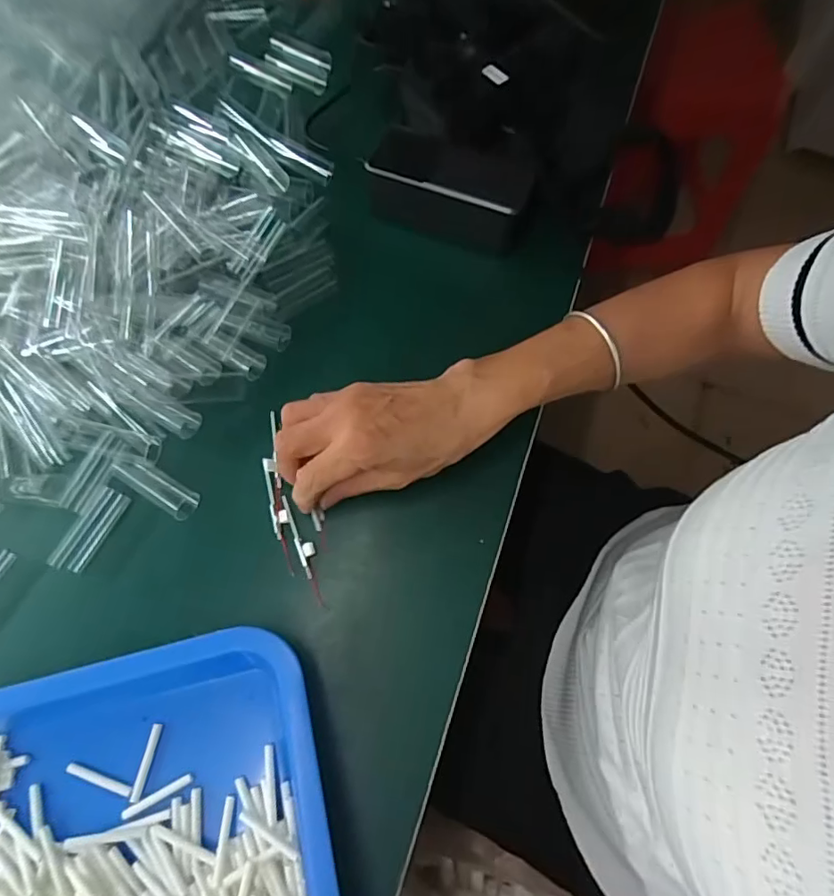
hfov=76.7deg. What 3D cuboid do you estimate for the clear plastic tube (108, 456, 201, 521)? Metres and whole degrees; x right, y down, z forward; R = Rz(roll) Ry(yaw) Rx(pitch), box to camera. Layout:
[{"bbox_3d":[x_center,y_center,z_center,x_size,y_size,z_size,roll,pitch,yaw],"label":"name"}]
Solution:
[{"bbox_3d":[-0.181,0.027,0.363,0.061,0.014,0.021,30,71,-5],"label":"clear plastic tube"}]

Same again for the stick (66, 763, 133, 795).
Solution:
[{"bbox_3d":[-0.185,0.193,0.306,0.041,0.004,0.006,17,70,5],"label":"stick"}]

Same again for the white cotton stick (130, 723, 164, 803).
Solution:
[{"bbox_3d":[-0.159,0.184,0.308,0.006,0.004,0.040,10,69,3],"label":"white cotton stick"}]

